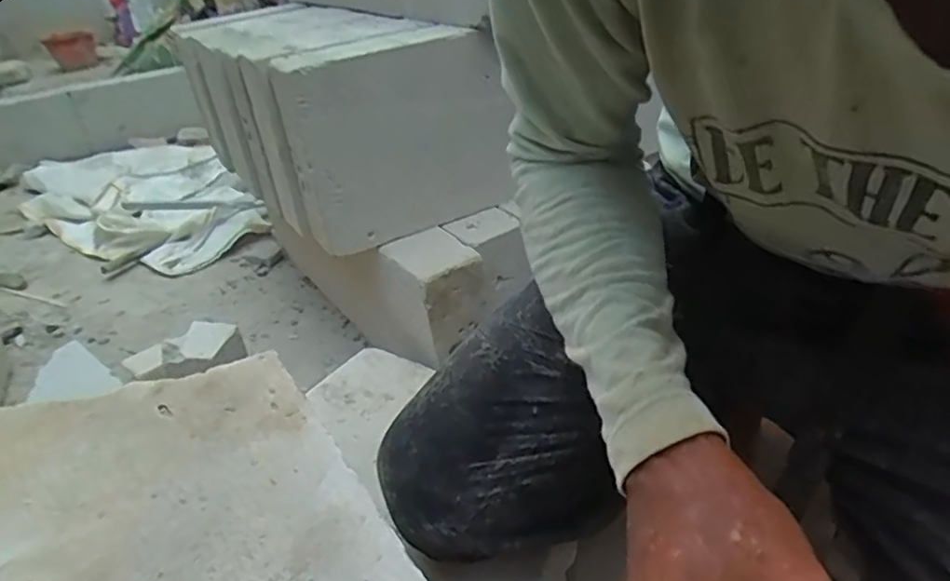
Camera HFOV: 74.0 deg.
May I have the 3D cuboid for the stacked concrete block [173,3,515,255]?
[{"bbox_3d":[-0.172,-0.216,0.769,0.223,0.196,0.352,-26,37,-27],"label":"stacked concrete block"}]

